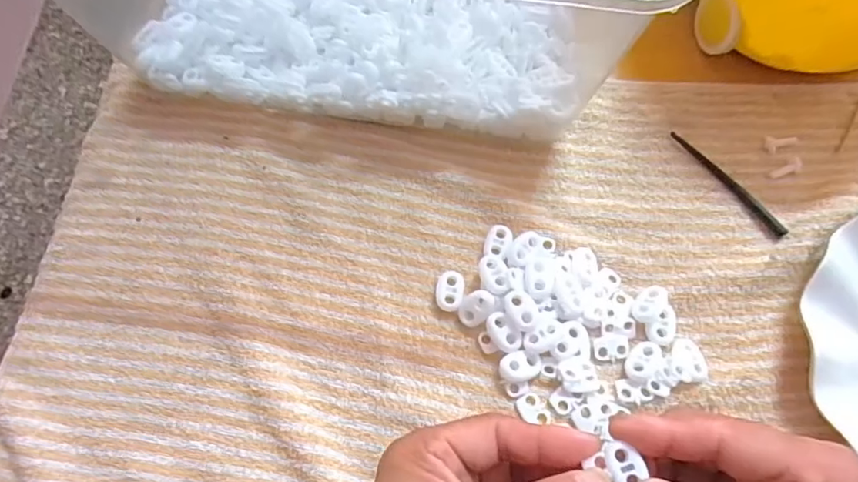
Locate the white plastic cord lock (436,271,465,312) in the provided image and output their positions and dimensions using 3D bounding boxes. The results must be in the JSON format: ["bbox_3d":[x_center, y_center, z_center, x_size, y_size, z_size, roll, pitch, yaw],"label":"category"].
[{"bbox_3d":[0.012,0.028,0.299,0.015,0.007,0.022,8,69,2],"label":"white plastic cord lock"}]

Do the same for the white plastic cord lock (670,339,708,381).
[{"bbox_3d":[0.135,0.063,0.285,0.019,0.007,0.022,7,69,1],"label":"white plastic cord lock"}]

